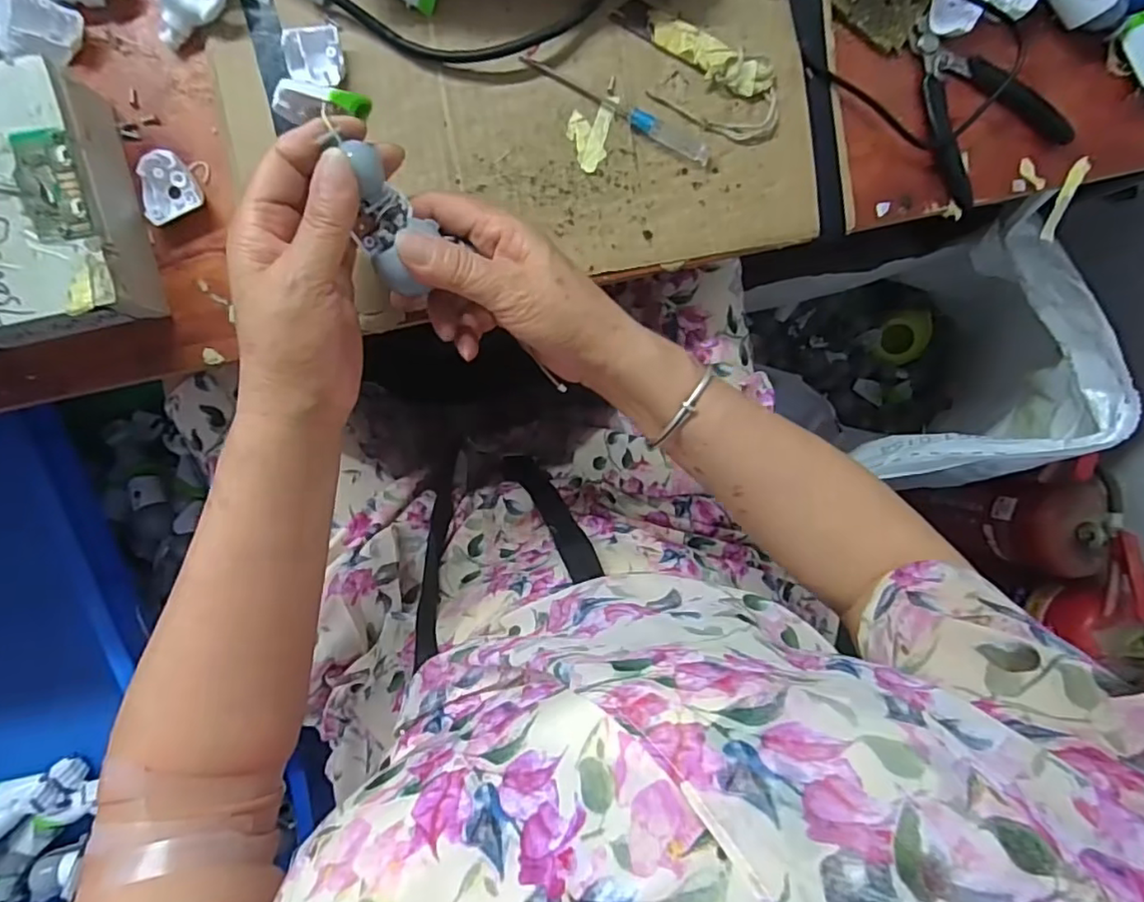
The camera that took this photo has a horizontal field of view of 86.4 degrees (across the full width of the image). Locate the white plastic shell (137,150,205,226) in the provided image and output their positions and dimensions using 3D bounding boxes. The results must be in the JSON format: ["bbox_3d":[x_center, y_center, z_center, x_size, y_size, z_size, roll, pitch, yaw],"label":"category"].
[{"bbox_3d":[-0.225,-0.148,0.340,0.030,0.007,0.034,-24,125,-28],"label":"white plastic shell"}]

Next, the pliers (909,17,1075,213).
[{"bbox_3d":[0.257,-0.225,0.384,0.087,0.014,0.114,-37,97,-2],"label":"pliers"}]

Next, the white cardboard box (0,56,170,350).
[{"bbox_3d":[-0.285,-0.123,0.318,0.092,0.052,0.119,-13,95,-5],"label":"white cardboard box"}]

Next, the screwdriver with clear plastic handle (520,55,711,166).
[{"bbox_3d":[0.028,-0.205,0.362,0.123,0.009,0.012,27,91,-7],"label":"screwdriver with clear plastic handle"}]

